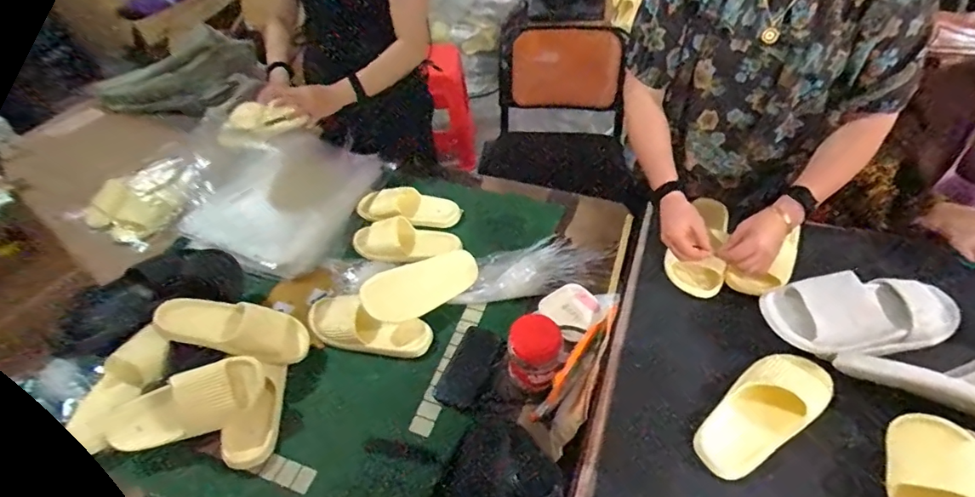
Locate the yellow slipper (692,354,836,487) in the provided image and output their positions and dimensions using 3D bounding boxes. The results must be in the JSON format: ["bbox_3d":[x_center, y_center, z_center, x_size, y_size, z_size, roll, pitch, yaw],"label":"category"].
[{"bbox_3d":[0.406,0.240,0.741,0.230,0.050,0.101,-33,53,-23],"label":"yellow slipper"}]

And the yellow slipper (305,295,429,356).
[{"bbox_3d":[-0.236,0.150,0.977,0.246,0.077,0.088,10,49,13],"label":"yellow slipper"}]

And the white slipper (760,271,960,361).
[{"bbox_3d":[0.594,0.102,0.809,0.301,0.107,0.116,-10,47,-5],"label":"white slipper"}]

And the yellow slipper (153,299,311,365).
[{"bbox_3d":[-0.448,0.143,0.895,0.252,0.061,0.092,14,46,-12],"label":"yellow slipper"}]

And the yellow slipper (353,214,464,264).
[{"bbox_3d":[-0.190,-0.019,1.142,0.231,0.079,0.098,3,44,-22],"label":"yellow slipper"}]

